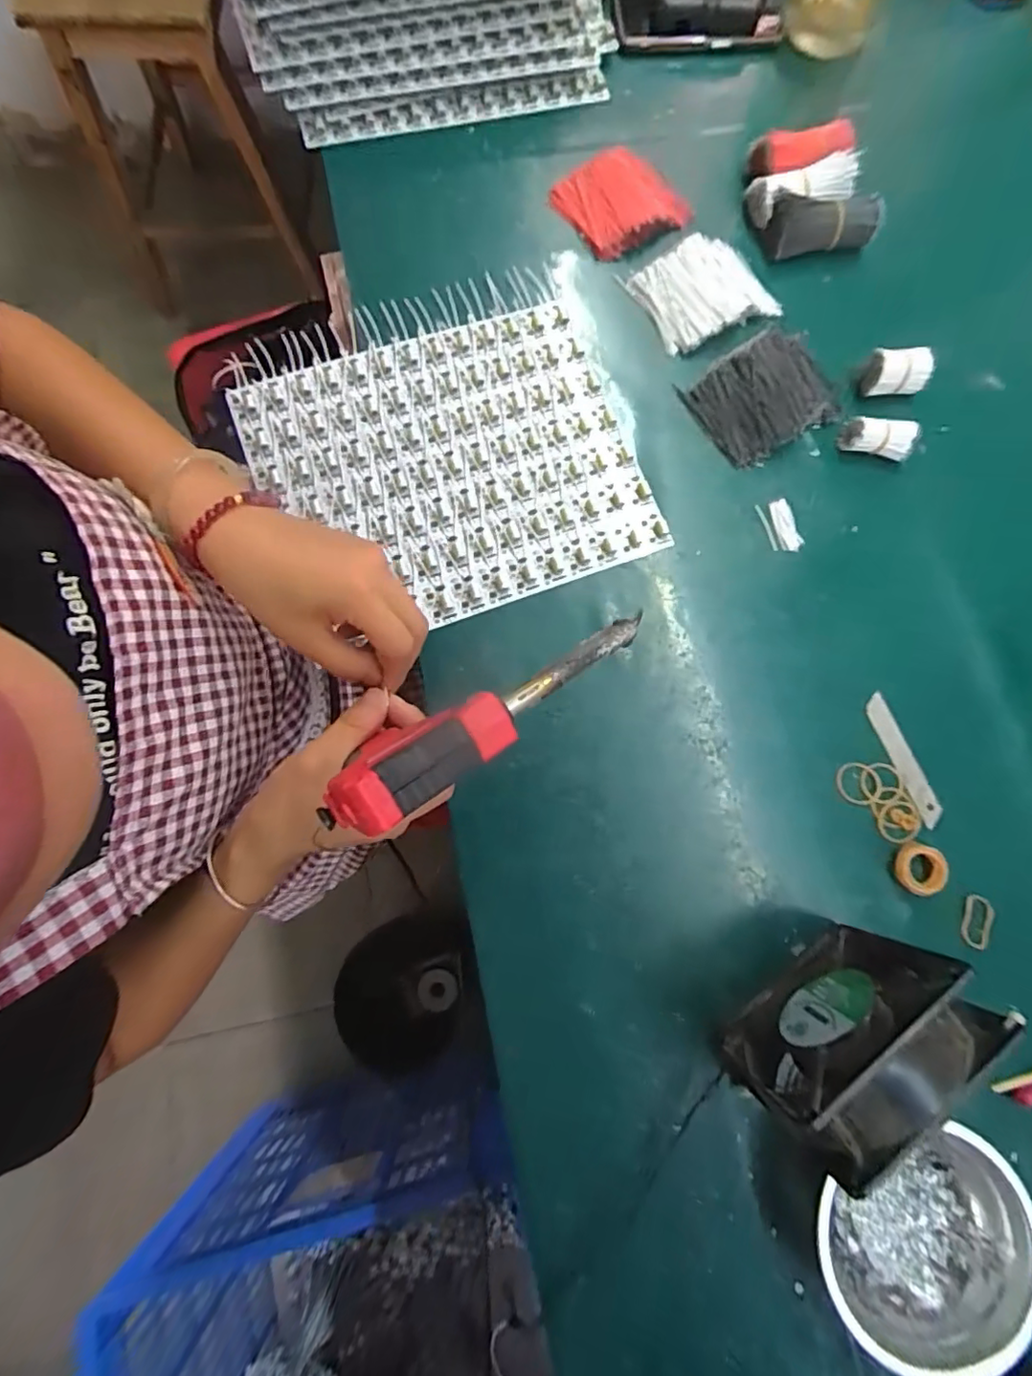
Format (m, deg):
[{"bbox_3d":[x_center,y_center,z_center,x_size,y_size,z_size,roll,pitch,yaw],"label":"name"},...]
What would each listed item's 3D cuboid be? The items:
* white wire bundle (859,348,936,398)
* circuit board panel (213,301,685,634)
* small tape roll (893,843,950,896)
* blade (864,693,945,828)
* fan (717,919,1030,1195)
[{"bbox_3d":[0.320,-0.264,0.490,0.052,0.029,0.027,-2,79,0],"label":"white wire bundle"},{"bbox_3d":[-0.054,-0.175,0.466,0.282,0.022,0.243,-21,80,-3],"label":"circuit board panel"},{"bbox_3d":[0.286,0.129,0.410,0.033,0.009,0.034,0,79,0],"label":"small tape roll"},{"bbox_3d":[0.289,0.053,0.434,0.018,0.004,0.099,-21,80,-3],"label":"blade"},{"bbox_3d":[0.188,0.199,0.337,0.125,0.122,0.047,-37,81,-6],"label":"fan"}]

